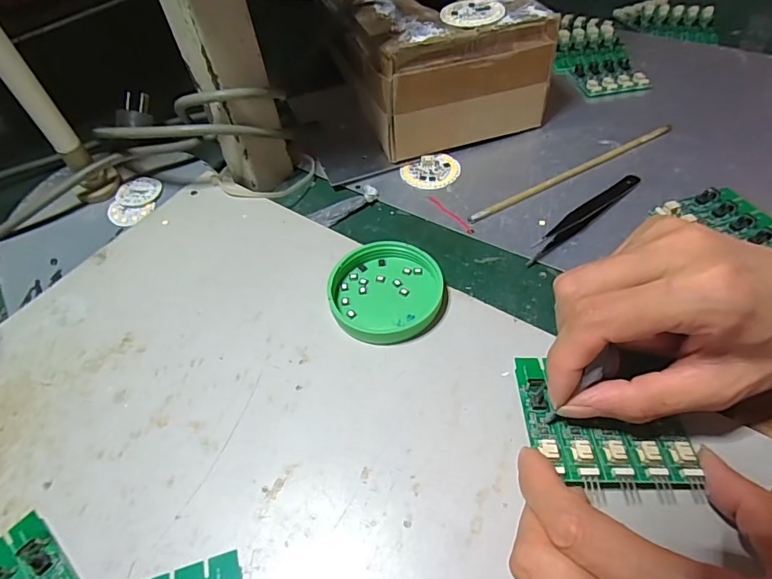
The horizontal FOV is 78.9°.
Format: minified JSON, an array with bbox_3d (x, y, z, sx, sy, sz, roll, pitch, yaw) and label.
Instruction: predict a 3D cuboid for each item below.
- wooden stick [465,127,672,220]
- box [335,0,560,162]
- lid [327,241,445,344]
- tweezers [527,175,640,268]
[{"bbox_3d":[0.138,-0.085,0.339,0.182,0.007,0.008,-25,53,-15],"label":"wooden stick"},{"bbox_3d":[0.039,-0.196,0.389,0.133,0.087,0.156,-16,51,-9],"label":"box"},{"bbox_3d":[0.000,0.000,0.269,0.060,0.016,0.062,-2,51,3],"label":"lid"},{"bbox_3d":[0.131,-0.049,0.311,0.111,0.005,0.014,-35,56,-22],"label":"tweezers"}]

